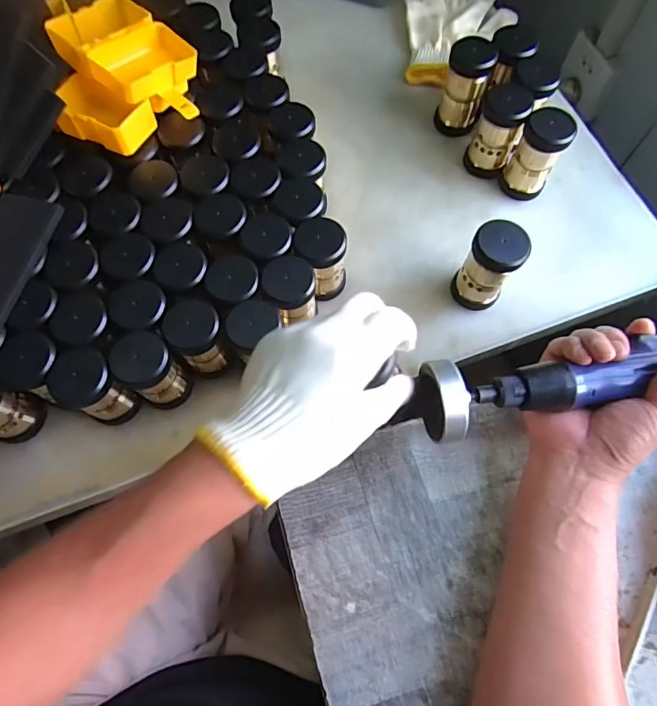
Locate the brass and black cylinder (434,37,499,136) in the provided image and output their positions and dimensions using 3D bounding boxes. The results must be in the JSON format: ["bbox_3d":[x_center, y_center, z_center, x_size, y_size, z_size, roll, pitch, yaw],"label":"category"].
[{"bbox_3d":[0.143,-0.280,0.491,0.044,0.084,0.037,5,70,2],"label":"brass and black cylinder"}]

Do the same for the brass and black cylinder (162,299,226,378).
[{"bbox_3d":[-0.109,-0.011,0.396,0.041,0.066,0.047,-32,73,-11],"label":"brass and black cylinder"}]

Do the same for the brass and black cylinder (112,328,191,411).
[{"bbox_3d":[-0.147,0.016,0.390,0.042,0.075,0.046,0,70,1],"label":"brass and black cylinder"}]

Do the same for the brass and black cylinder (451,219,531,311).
[{"bbox_3d":[0.143,-0.075,0.417,0.044,0.088,0.040,0,70,1],"label":"brass and black cylinder"}]

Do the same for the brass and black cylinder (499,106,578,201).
[{"bbox_3d":[0.206,-0.195,0.462,0.043,0.085,0.036,29,73,11],"label":"brass and black cylinder"}]

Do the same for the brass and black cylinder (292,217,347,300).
[{"bbox_3d":[-0.007,-0.084,0.426,0.044,0.072,0.045,0,70,1],"label":"brass and black cylinder"}]

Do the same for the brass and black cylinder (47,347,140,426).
[{"bbox_3d":[-0.191,0.031,0.386,0.042,0.075,0.044,0,70,1],"label":"brass and black cylinder"}]

